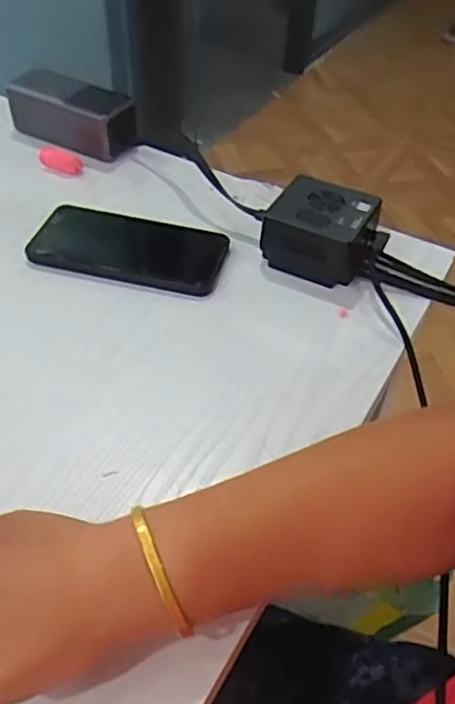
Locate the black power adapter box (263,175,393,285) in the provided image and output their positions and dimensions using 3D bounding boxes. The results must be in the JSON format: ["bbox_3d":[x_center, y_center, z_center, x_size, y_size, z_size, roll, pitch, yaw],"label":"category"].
[{"bbox_3d":[0.081,-0.099,0.529,0.088,0.053,0.068,23,49,18],"label":"black power adapter box"}]

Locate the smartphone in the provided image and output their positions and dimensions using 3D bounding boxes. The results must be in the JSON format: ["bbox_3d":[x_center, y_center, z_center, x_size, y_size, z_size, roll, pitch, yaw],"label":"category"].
[{"bbox_3d":[-0.084,-0.089,0.544,0.161,0.011,0.085,10,46,7],"label":"smartphone"}]

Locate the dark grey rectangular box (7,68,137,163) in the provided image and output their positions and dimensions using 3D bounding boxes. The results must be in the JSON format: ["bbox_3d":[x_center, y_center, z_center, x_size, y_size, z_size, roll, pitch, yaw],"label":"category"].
[{"bbox_3d":[-0.161,-0.249,0.666,0.137,0.058,0.054,25,50,20],"label":"dark grey rectangular box"}]

